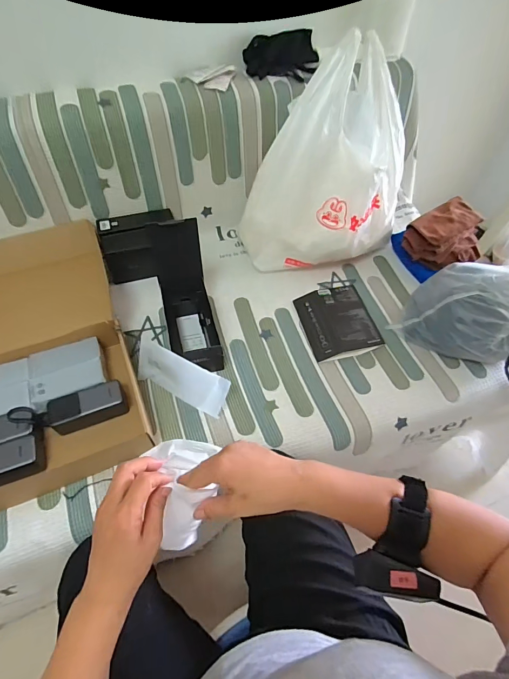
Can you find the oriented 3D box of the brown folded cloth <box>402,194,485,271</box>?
[{"bbox_3d":[0.477,-0.253,0.914,0.184,0.086,0.160,-31,63,-22],"label":"brown folded cloth"}]

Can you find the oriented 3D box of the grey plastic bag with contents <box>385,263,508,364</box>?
[{"bbox_3d":[0.477,-0.060,0.791,0.260,0.180,0.186,34,60,18],"label":"grey plastic bag with contents"}]

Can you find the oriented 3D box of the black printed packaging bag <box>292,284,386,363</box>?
[{"bbox_3d":[0.191,-0.045,0.848,0.154,0.034,0.189,-10,57,-10],"label":"black printed packaging bag"}]

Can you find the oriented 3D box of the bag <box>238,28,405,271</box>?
[{"bbox_3d":[0.166,-0.373,0.821,0.332,0.379,0.268,-35,65,-24],"label":"bag"}]

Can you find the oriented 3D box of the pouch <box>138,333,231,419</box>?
[{"bbox_3d":[-0.143,0.075,0.712,0.195,0.095,0.015,25,29,16],"label":"pouch"}]

